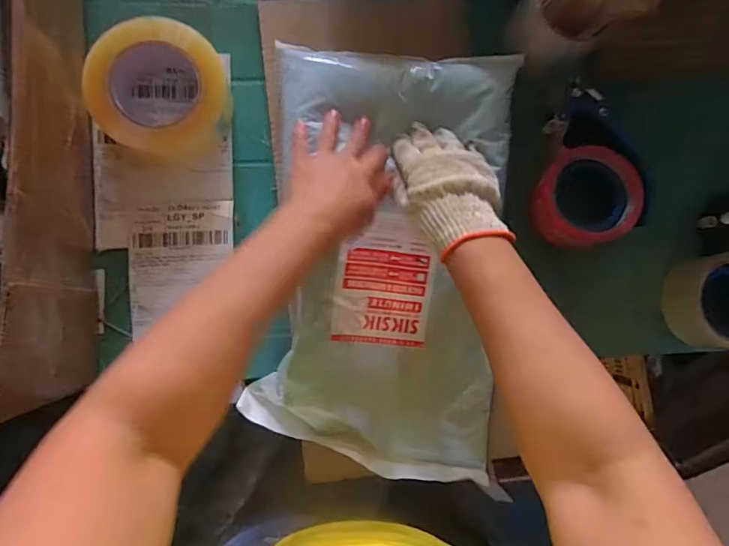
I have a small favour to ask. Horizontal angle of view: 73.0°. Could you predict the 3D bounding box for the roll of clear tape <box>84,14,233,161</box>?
[{"bbox_3d":[-0.193,-0.175,0.474,0.117,0.065,0.109,0,88,-5],"label":"roll of clear tape"}]

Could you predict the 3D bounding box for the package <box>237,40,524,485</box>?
[{"bbox_3d":[0.021,-0.011,0.473,0.230,0.063,0.405,2,89,-5],"label":"package"}]

